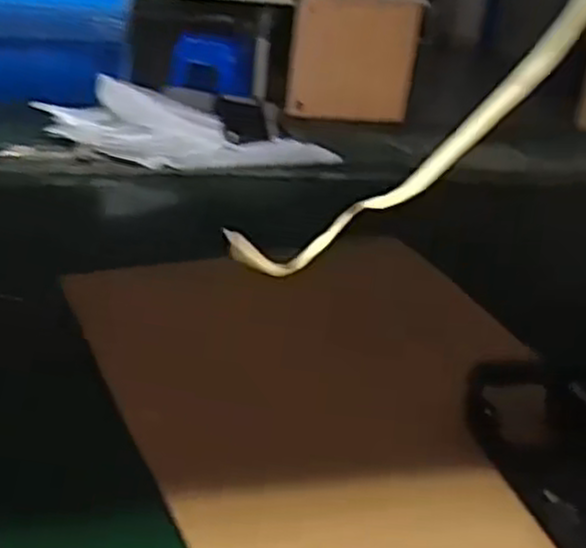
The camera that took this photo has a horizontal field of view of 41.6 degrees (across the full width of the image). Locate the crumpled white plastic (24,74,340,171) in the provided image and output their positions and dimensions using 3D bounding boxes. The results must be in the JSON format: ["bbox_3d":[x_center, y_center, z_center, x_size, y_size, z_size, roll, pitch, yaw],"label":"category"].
[{"bbox_3d":[-0.144,-0.208,1.105,0.422,0.073,0.136,6,26,-1],"label":"crumpled white plastic"}]

